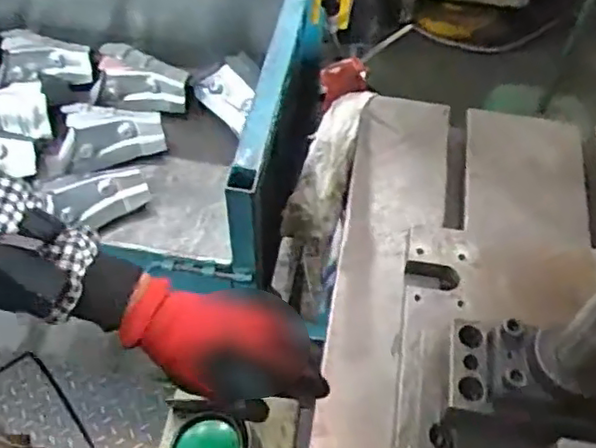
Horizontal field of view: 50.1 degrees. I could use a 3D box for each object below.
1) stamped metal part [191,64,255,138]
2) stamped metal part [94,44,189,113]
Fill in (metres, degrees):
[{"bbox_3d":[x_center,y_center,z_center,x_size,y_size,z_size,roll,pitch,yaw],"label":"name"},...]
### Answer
[{"bbox_3d":[-0.152,-0.281,1.387,0.142,0.100,0.026,36,22,11],"label":"stamped metal part"},{"bbox_3d":[-0.346,-0.319,1.410,0.202,0.069,0.135,3,55,-1],"label":"stamped metal part"}]

